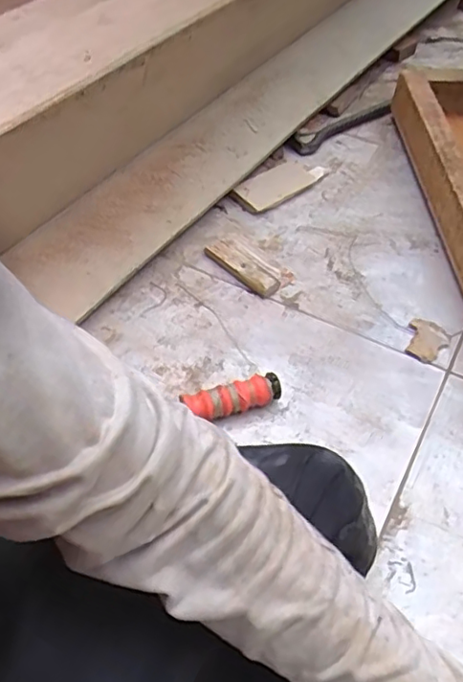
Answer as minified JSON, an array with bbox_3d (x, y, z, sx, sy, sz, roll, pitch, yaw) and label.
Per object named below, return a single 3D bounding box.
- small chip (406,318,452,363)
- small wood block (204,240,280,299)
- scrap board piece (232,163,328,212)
[{"bbox_3d":[0.224,0.000,0.682,0.047,0.005,0.054,23,53,18],"label":"small chip"},{"bbox_3d":[0.013,-0.094,0.750,0.031,0.012,0.110,-36,59,-27],"label":"small wood block"},{"bbox_3d":[0.071,-0.234,0.874,0.146,0.016,0.061,-34,68,-33],"label":"scrap board piece"}]

